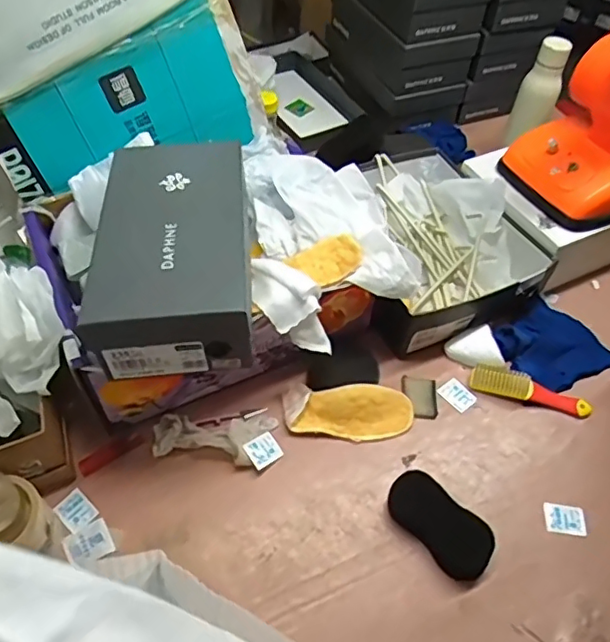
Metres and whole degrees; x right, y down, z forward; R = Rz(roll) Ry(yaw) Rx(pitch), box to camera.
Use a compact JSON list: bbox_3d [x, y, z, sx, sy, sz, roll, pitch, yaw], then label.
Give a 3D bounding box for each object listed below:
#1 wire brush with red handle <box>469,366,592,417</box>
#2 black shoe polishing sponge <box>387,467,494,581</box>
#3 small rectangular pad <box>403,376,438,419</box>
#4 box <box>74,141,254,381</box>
[{"bbox_3d":[0.308,0.091,0.791,0.158,0.025,0.035,14,52,8],"label":"wire brush with red handle"},{"bbox_3d":[0.155,0.232,0.669,0.059,0.034,0.128,-35,60,-26],"label":"black shoe polishing sponge"},{"bbox_3d":[0.157,0.101,0.791,0.043,0.007,0.065,3,51,0],"label":"small rectangular pad"},{"bbox_3d":[-0.145,-0.090,0.675,0.168,0.087,0.300,-1,51,-3],"label":"box"}]

